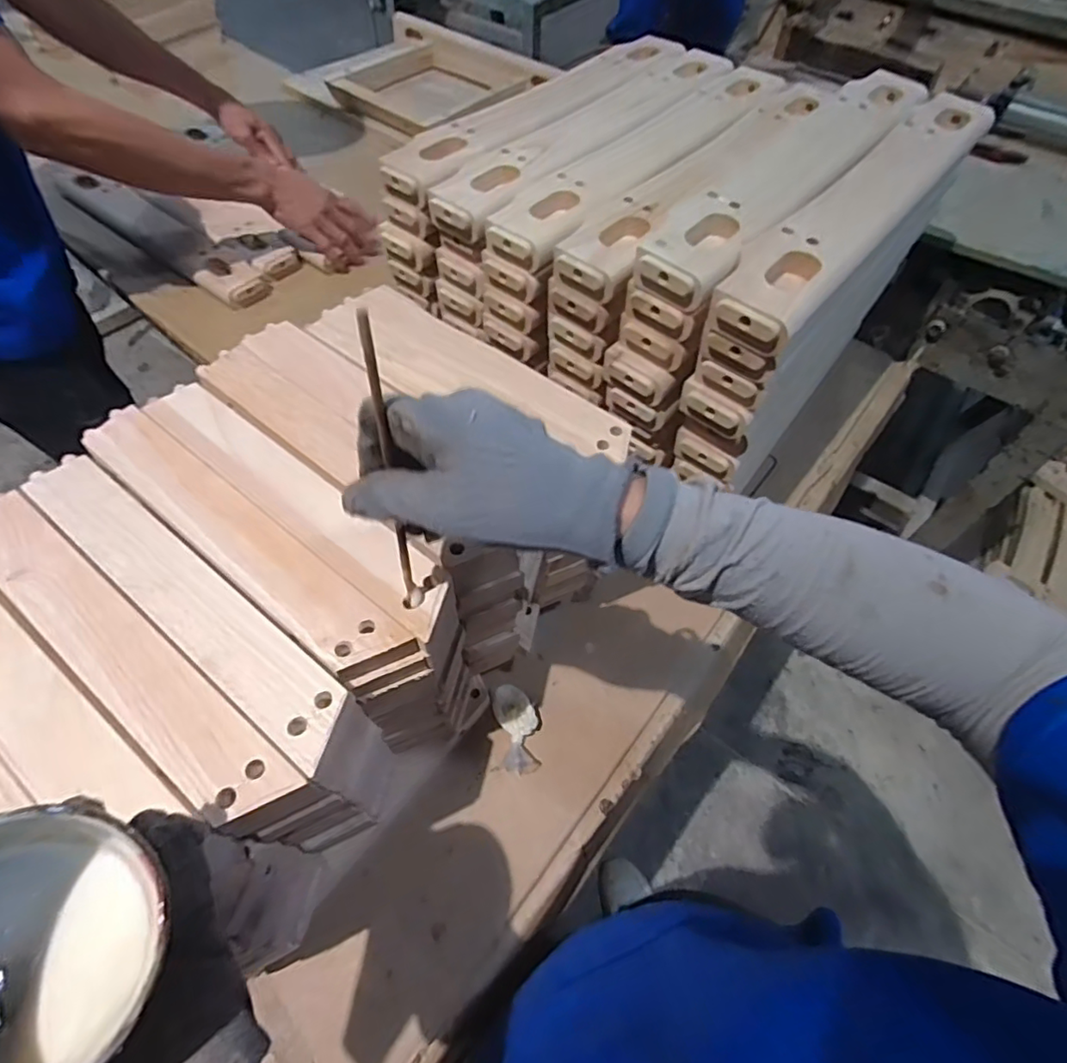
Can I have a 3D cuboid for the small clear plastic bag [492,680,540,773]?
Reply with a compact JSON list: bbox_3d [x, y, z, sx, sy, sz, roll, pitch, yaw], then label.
[{"bbox_3d":[-0.015,0.179,0.539,0.036,0.024,0.080,-10,58,-9],"label":"small clear plastic bag"}]

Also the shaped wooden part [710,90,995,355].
[{"bbox_3d":[0.309,-0.304,0.527,0.073,0.028,0.488,36,63,19],"label":"shaped wooden part"}]

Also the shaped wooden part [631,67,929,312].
[{"bbox_3d":[0.260,-0.351,0.558,0.080,0.028,0.497,35,62,19],"label":"shaped wooden part"}]

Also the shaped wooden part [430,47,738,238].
[{"bbox_3d":[0.076,-0.449,0.652,0.075,0.026,0.488,35,63,19],"label":"shaped wooden part"}]

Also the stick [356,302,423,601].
[{"bbox_3d":[-0.068,-0.021,0.288,0.008,0.187,0.006,2,48,-2],"label":"stick"}]

